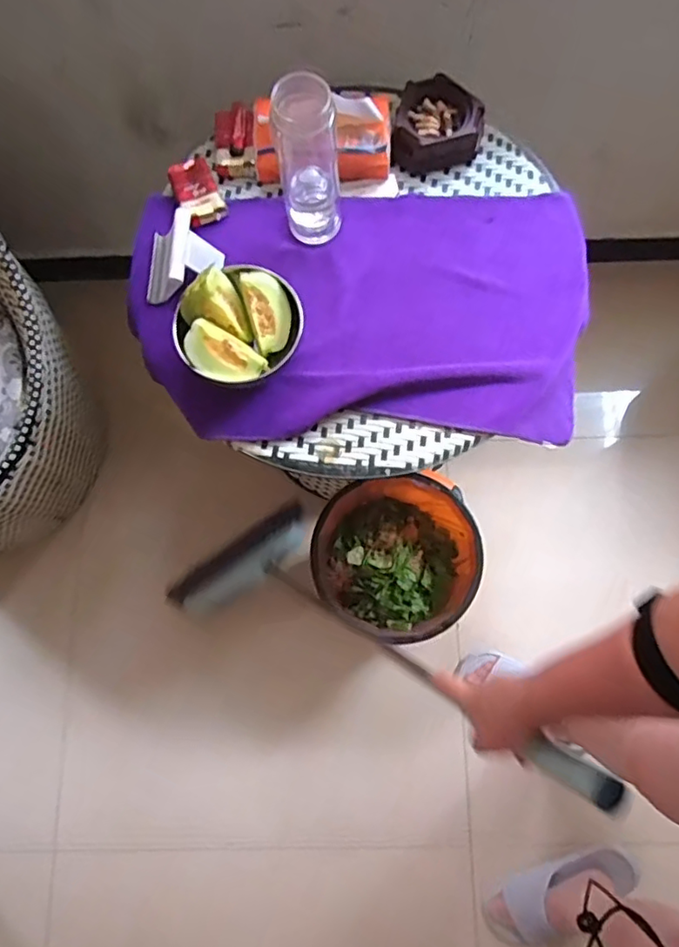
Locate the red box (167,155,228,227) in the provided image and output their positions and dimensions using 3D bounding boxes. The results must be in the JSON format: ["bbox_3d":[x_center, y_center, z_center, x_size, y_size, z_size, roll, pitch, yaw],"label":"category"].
[{"bbox_3d":[-0.190,-0.377,0.773,0.054,0.017,0.100,-24,77,-4],"label":"red box"}]

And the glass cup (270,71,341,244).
[{"bbox_3d":[-0.035,-0.355,0.689,0.067,0.222,0.056,-5,76,0],"label":"glass cup"}]

